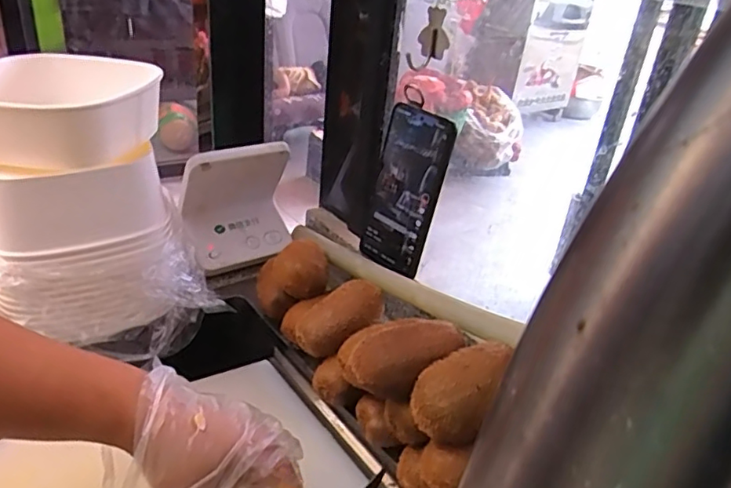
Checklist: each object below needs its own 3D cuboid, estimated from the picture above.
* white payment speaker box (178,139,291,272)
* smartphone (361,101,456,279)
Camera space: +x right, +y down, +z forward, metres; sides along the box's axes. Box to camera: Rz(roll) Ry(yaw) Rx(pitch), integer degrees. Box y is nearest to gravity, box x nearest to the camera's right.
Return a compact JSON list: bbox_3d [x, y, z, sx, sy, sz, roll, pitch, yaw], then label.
[{"bbox_3d":[-0.139,-0.045,0.633,0.116,0.126,0.059,-11,33,-26],"label":"white payment speaker box"},{"bbox_3d":[0.037,-0.049,0.566,0.011,0.160,0.085,-8,31,-43],"label":"smartphone"}]

